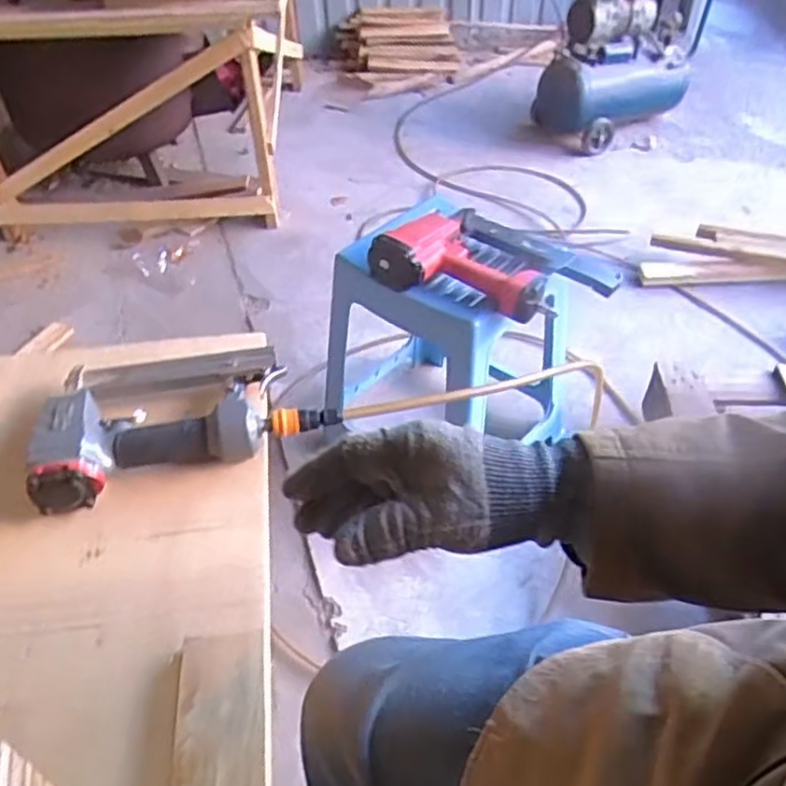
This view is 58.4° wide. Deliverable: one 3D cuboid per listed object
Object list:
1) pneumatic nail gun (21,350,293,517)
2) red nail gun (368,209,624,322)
[{"bbox_3d":[-0.223,0.021,0.673,0.207,0.053,0.190,-3,45,-1],"label":"pneumatic nail gun"},{"bbox_3d":[0.166,-0.214,1.110,0.364,0.086,0.205,16,47,18],"label":"red nail gun"}]

